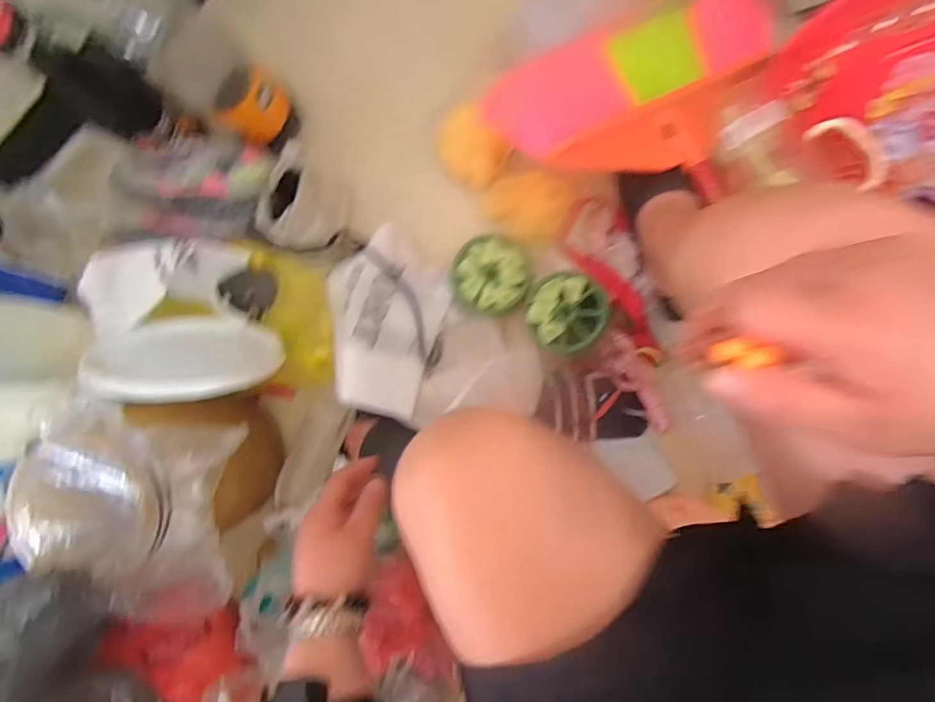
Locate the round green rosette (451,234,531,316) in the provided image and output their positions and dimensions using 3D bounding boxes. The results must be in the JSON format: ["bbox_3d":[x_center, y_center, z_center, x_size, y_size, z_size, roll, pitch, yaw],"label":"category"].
[{"bbox_3d":[0.031,-0.104,0.698,0.104,0.029,0.106,0,90,8],"label":"round green rosette"}]

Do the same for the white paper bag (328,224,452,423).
[{"bbox_3d":[-0.118,-0.044,0.697,0.154,0.065,0.239,17,93,8],"label":"white paper bag"}]

